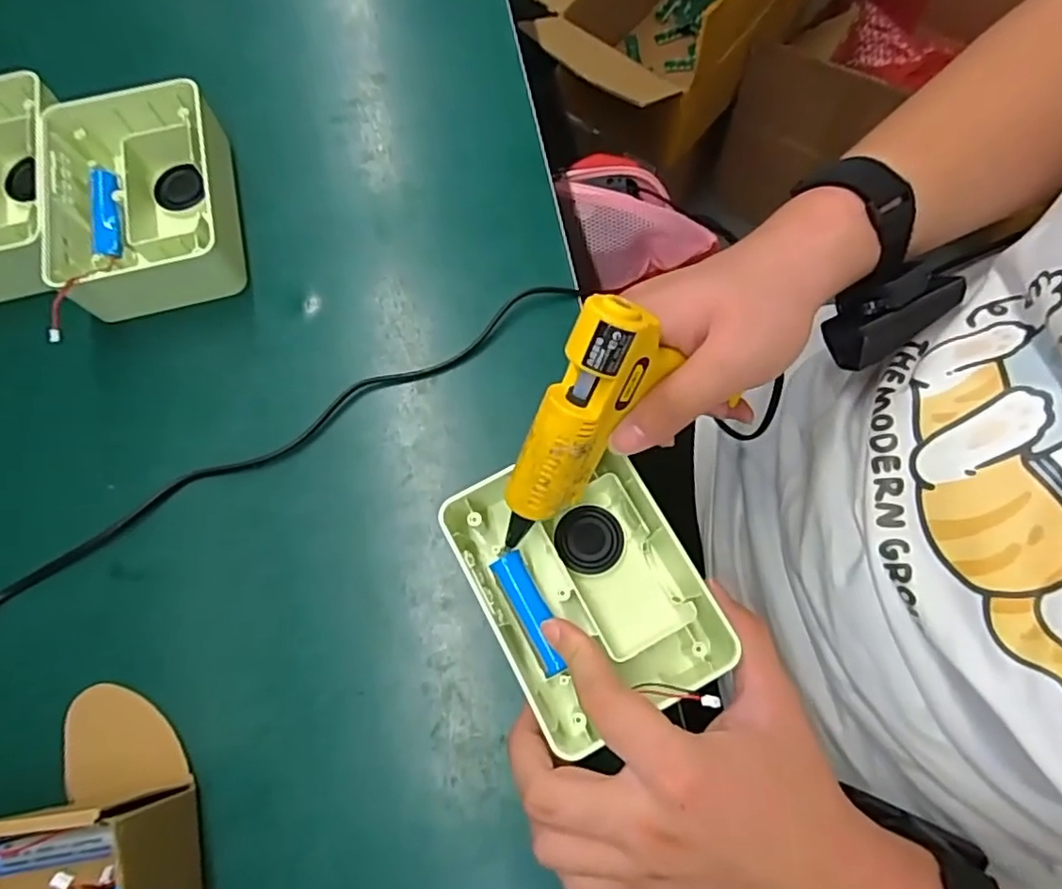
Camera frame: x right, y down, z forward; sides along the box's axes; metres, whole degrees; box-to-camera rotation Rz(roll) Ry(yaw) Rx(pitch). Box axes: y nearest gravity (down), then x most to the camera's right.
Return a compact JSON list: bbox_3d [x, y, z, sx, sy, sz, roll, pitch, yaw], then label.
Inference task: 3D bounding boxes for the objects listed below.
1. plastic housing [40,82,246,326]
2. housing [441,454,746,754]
[{"bbox_3d":[-0.255,-0.161,0.424,0.117,0.049,0.146,-17,72,-4],"label":"plastic housing"},{"bbox_3d":[0.027,0.071,0.346,0.110,0.050,0.148,-26,73,-7],"label":"housing"}]

